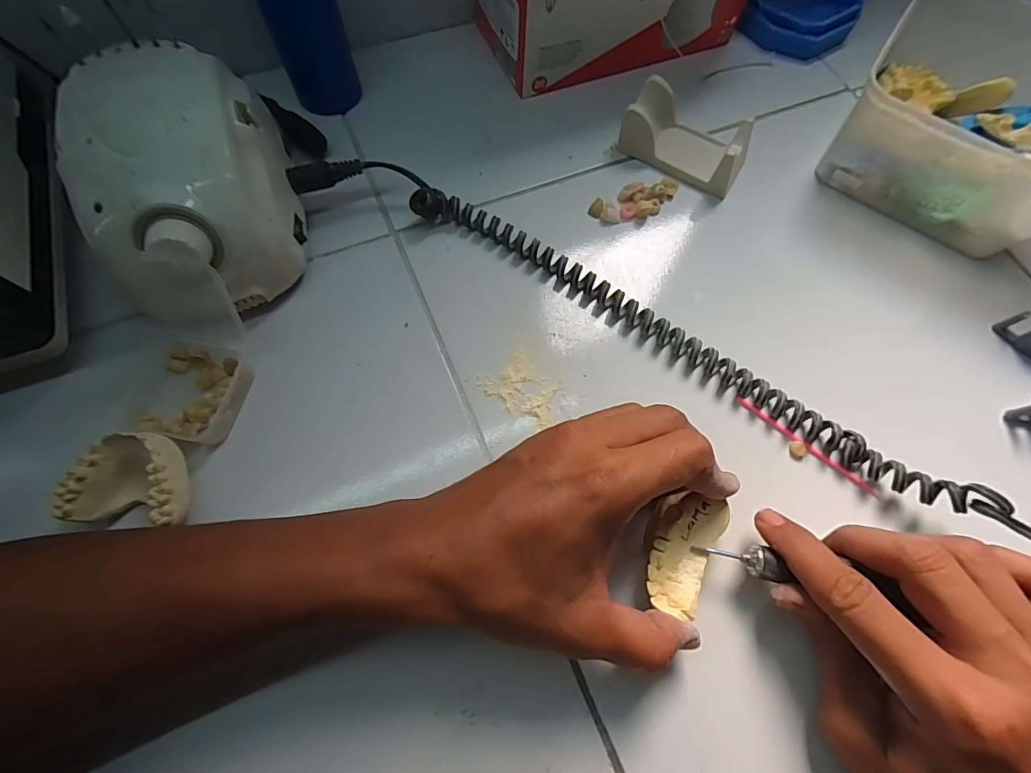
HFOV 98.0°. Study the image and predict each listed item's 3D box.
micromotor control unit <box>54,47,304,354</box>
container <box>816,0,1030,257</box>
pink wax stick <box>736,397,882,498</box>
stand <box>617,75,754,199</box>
[{"bbox_3d":[-0.185,-0.107,0.258,0.097,0.072,0.151,-6,70,-4],"label":"micromotor control unit"},{"bbox_3d":[0.325,-0.188,0.319,0.158,0.064,0.157,36,72,10],"label":"container"},{"bbox_3d":[0.173,0.035,0.266,0.092,0.004,0.006,39,73,11],"label":"pink wax stick"},{"bbox_3d":[0.126,-0.183,0.329,0.090,0.028,0.048,30,71,9],"label":"stand"}]

